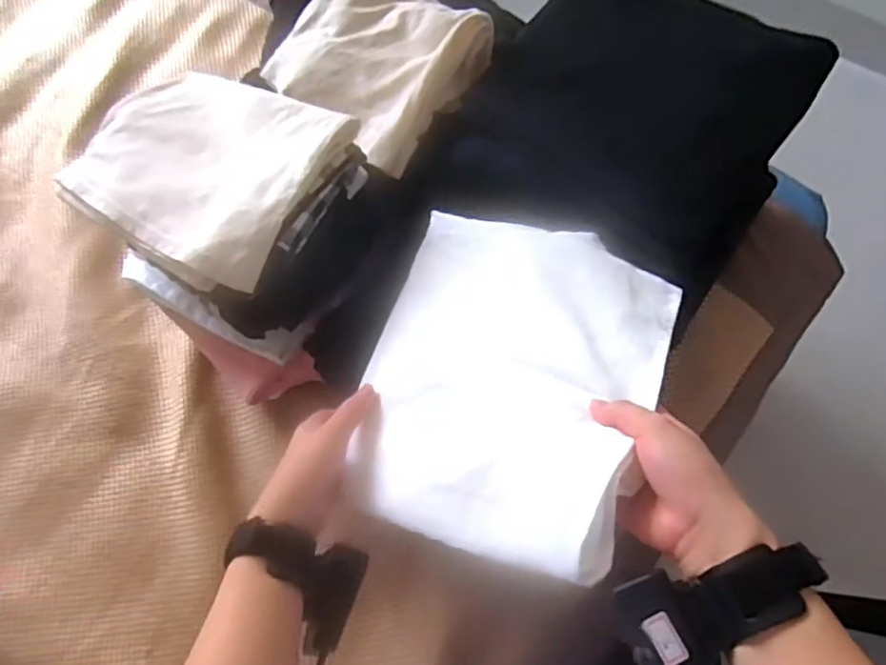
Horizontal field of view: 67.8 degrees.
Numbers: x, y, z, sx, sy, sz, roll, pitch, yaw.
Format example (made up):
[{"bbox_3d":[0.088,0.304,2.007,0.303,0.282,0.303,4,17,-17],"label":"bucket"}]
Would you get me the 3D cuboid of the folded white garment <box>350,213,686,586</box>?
[{"bbox_3d":[0.040,0.026,0.476,0.223,0.033,0.248,10,60,32],"label":"folded white garment"}]

